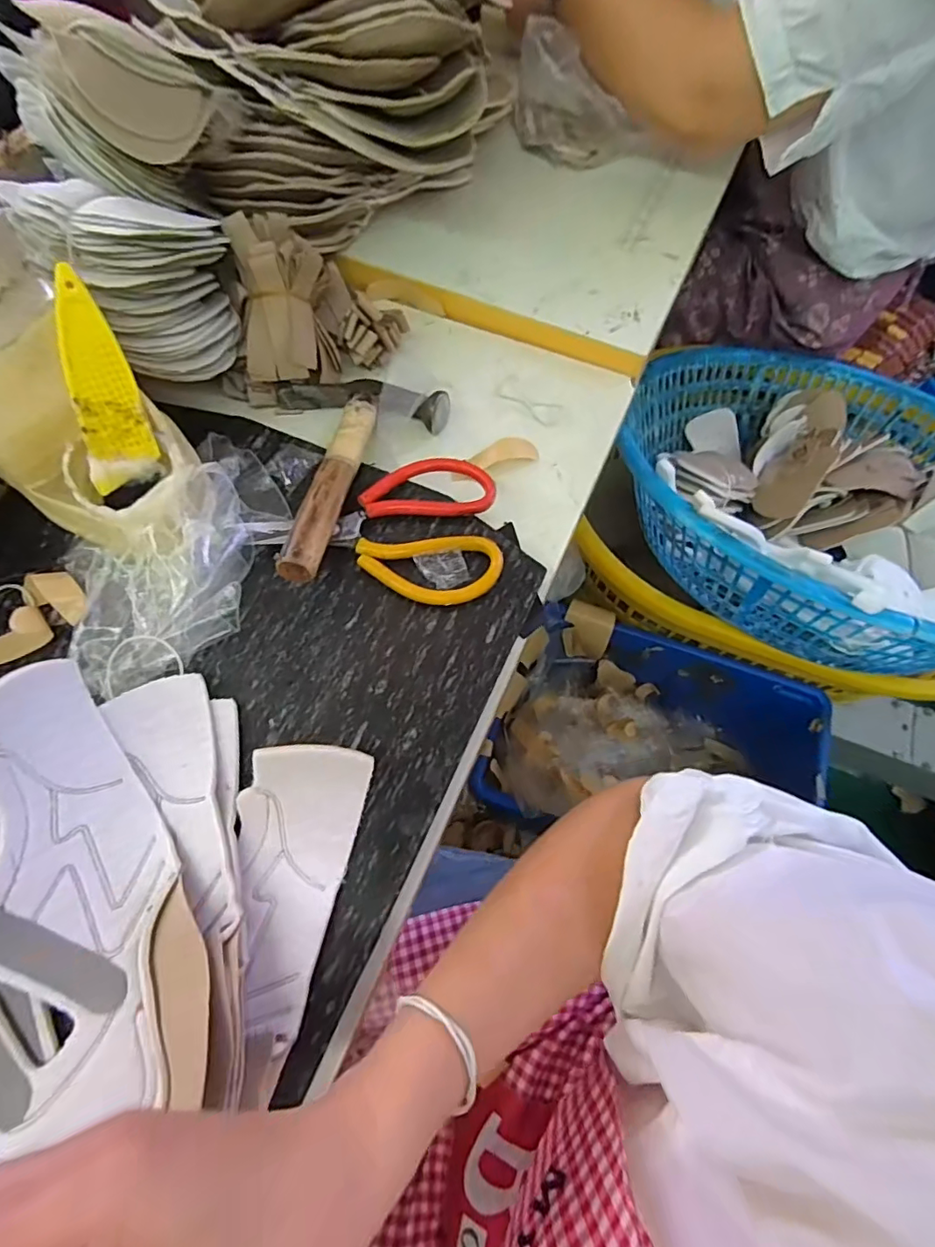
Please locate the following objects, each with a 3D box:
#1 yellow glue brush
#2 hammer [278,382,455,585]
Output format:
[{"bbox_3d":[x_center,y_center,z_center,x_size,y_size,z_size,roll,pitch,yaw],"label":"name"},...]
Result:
[{"bbox_3d":[-0.227,-0.147,0.335,0.040,0.120,0.004,-26,40,-37],"label":"yellow glue brush"},{"bbox_3d":[-0.097,-0.114,0.397,0.139,0.024,0.203,7,54,2],"label":"hammer"}]

